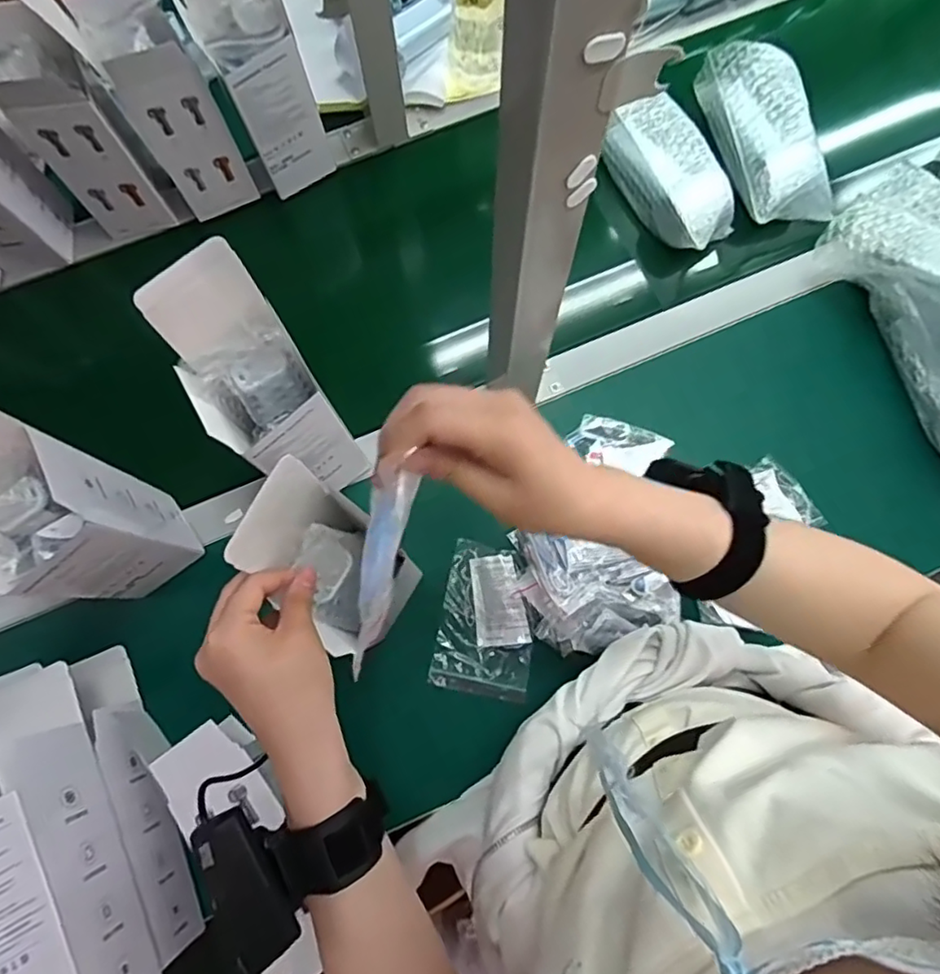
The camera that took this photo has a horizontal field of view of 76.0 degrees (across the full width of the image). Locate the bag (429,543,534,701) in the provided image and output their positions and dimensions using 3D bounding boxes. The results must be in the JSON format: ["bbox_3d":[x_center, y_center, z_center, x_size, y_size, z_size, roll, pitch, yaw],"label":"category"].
[{"bbox_3d":[0.016,0.120,0.545,0.086,0.011,0.130,8,80,13],"label":"bag"}]

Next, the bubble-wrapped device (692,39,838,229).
[{"bbox_3d":[0.314,-0.377,0.635,0.085,0.066,0.201,-12,76,-5],"label":"bubble-wrapped device"}]

